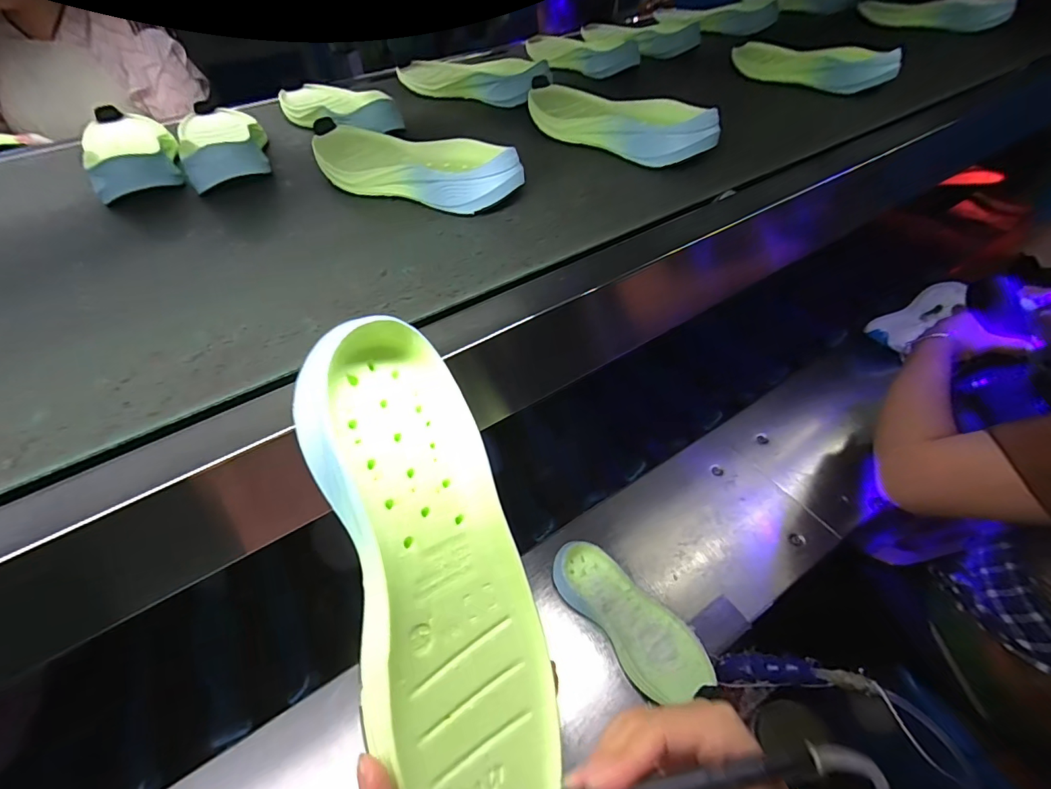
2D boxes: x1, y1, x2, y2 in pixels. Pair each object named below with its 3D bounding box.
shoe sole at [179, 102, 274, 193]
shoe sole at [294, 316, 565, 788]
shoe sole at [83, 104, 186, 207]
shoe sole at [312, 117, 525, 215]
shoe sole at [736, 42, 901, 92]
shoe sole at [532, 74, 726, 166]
[{"bbox_3d":[-0.414,-0.352,0.626,0.100,0.049,0.292,-26,51,-18],"label":"shoe sole"},{"bbox_3d":[-0.052,0.102,0.257,0.099,0.060,0.278,-12,80,-43],"label":"shoe sole"},{"bbox_3d":[-0.528,-0.324,0.608,0.098,0.050,0.268,-33,53,-23],"label":"shoe sole"},{"bbox_3d":[-0.132,-0.261,0.516,0.296,0.045,0.107,17,52,20],"label":"shoe sole"},{"bbox_3d":[0.427,-0.502,0.700,0.071,0.058,0.248,-20,52,-14],"label":"shoe sole"},{"bbox_3d":[0.093,-0.345,0.572,0.087,0.042,0.296,-32,53,-22],"label":"shoe sole"}]

